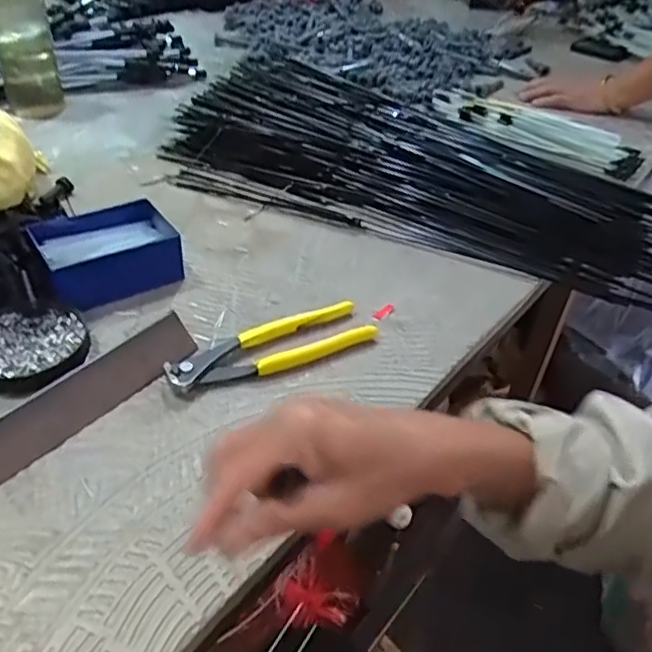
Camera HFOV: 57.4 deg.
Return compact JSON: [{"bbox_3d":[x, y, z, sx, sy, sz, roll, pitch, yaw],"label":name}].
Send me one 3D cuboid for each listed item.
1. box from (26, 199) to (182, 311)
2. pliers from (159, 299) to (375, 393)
[{"bbox_3d":[-0.189,-0.062,0.518,0.112,0.046,0.078,-20,47,-25],"label":"box"},{"bbox_3d":[-0.041,0.016,0.454,0.158,0.016,0.046,-15,45,-21],"label":"pliers"}]

